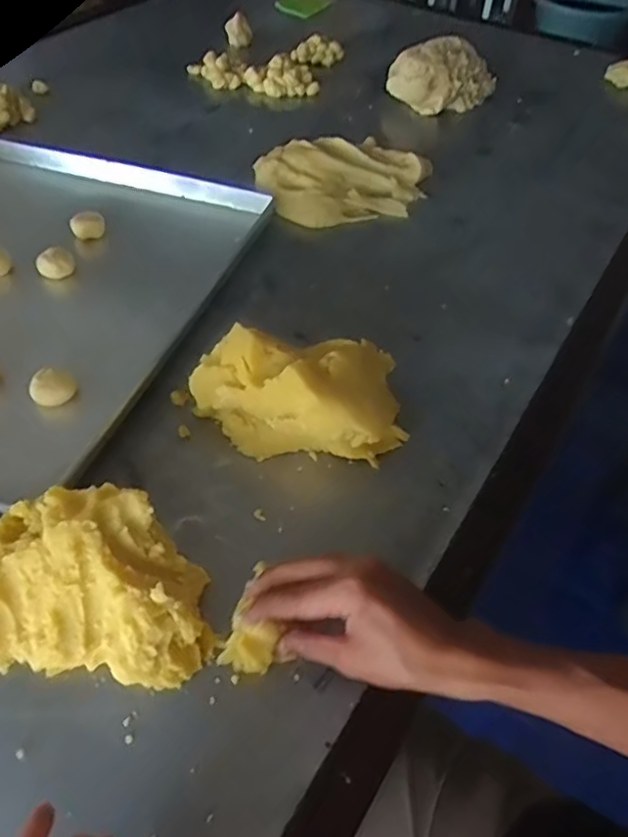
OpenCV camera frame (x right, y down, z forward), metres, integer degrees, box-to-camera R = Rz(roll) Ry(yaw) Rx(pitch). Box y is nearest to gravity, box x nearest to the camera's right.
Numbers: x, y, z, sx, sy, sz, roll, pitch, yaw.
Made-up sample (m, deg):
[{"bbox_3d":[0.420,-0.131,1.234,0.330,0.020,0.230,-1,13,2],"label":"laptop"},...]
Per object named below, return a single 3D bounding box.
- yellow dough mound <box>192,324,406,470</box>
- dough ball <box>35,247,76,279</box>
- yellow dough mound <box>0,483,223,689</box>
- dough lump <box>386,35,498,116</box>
[{"bbox_3d":[-0.016,-0.026,0.549,0.193,0.085,0.112,-1,51,-4],"label":"yellow dough mound"},{"bbox_3d":[-0.296,-0.176,0.685,0.039,0.036,0.032,-20,55,-19],"label":"dough ball"},{"bbox_3d":[-0.178,0.115,0.428,0.227,0.077,0.122,3,51,-1],"label":"yellow dough mound"},{"bbox_3d":[0.226,-0.595,1.037,0.133,0.085,0.193,32,56,21],"label":"dough lump"}]

